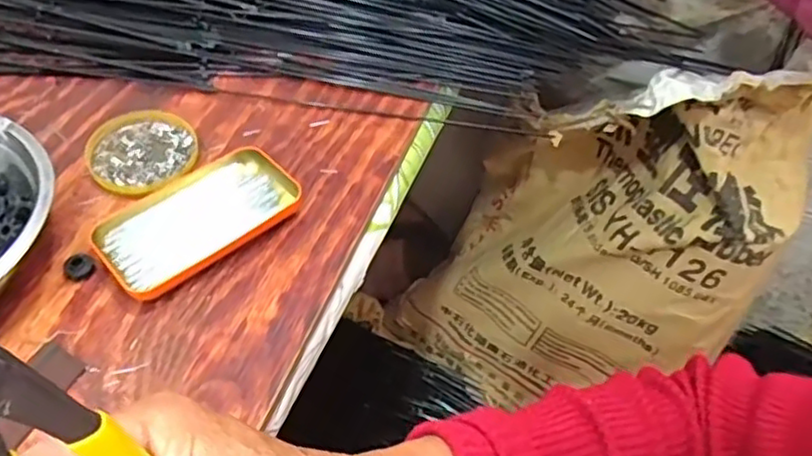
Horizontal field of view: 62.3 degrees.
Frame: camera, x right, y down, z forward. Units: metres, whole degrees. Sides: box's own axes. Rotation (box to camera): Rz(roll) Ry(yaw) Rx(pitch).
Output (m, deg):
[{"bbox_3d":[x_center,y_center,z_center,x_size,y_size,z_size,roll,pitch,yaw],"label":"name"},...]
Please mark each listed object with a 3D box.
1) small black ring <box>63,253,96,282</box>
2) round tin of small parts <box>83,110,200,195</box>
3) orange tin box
[{"bbox_3d":[-0.228,0.026,0.467,0.020,0.015,0.014,-29,60,-26],"label":"small black ring"},{"bbox_3d":[-0.211,-0.063,0.538,0.084,0.012,0.082,3,51,-4],"label":"round tin of small parts"},{"bbox_3d":[-0.154,-0.009,0.496,0.141,0.017,0.083,-33,62,-28],"label":"orange tin box"}]

